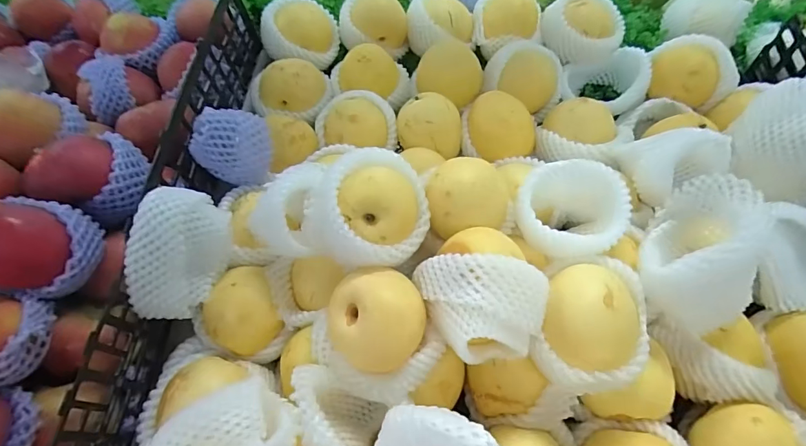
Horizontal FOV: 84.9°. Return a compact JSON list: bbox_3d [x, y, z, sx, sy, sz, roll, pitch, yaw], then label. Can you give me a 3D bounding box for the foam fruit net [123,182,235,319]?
[{"bbox_3d":[-0.202,0.026,0.400,0.058,0.083,0.099,9,45,9],"label":"foam fruit net"}]

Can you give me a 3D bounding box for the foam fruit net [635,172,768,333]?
[{"bbox_3d":[0.257,0.025,0.372,0.092,0.088,0.106,29,51,27],"label":"foam fruit net"}]

